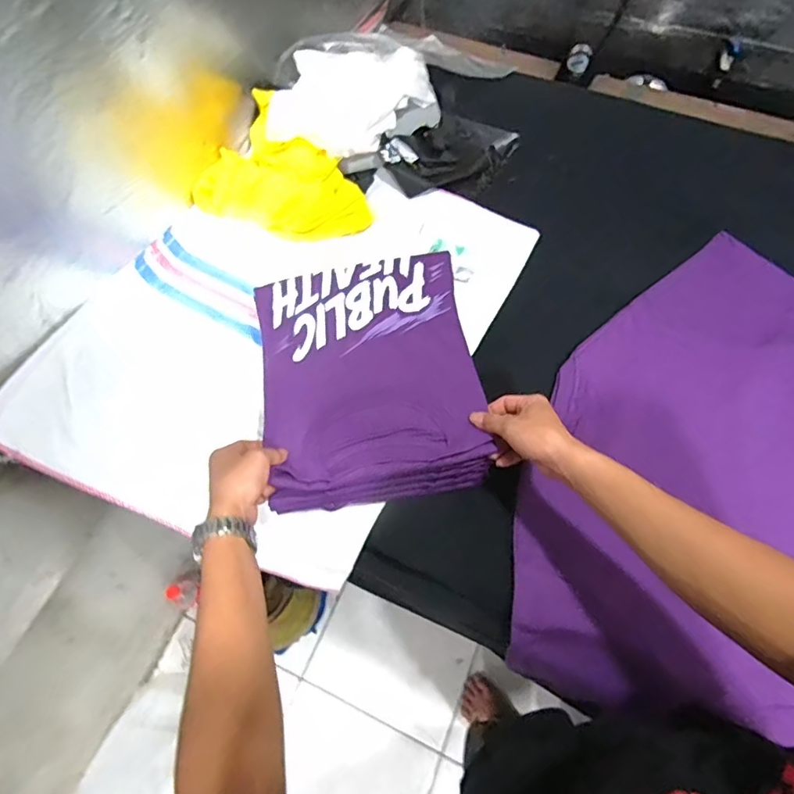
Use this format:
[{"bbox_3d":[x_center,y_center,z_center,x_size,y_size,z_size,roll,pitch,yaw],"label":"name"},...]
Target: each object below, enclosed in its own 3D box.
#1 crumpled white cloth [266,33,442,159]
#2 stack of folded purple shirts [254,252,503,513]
[{"bbox_3d":[-0.074,-0.512,0.888,0.289,0.151,0.196,3,64,3],"label":"crumpled white cloth"},{"bbox_3d":[-0.036,-0.029,0.690,0.277,0.081,0.319,-8,64,-2],"label":"stack of folded purple shirts"}]

